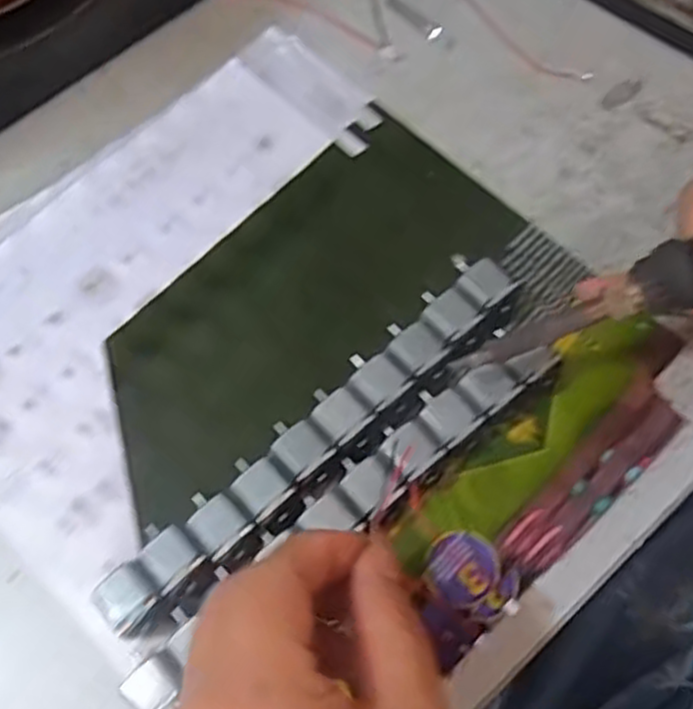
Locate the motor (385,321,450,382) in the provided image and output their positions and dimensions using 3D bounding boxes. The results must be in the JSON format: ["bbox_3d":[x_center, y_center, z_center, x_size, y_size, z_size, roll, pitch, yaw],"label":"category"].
[{"bbox_3d":[0.027,-0.002,0.294,0.018,0.011,0.028,-41,73,-13],"label":"motor"}]

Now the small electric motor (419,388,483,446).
[{"bbox_3d":[0.037,0.023,0.287,0.018,0.013,0.023,-35,72,-11],"label":"small electric motor"}]

